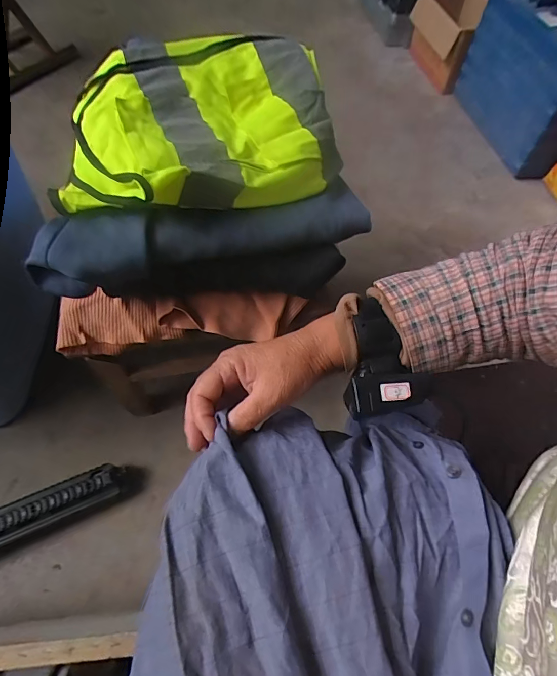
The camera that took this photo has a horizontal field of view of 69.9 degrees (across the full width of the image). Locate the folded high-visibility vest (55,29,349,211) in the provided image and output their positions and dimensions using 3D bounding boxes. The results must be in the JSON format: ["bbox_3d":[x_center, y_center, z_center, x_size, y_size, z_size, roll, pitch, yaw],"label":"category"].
[{"bbox_3d":[-0.087,-0.239,0.427,0.281,0.051,0.286,1,59,-2],"label":"folded high-visibility vest"}]

